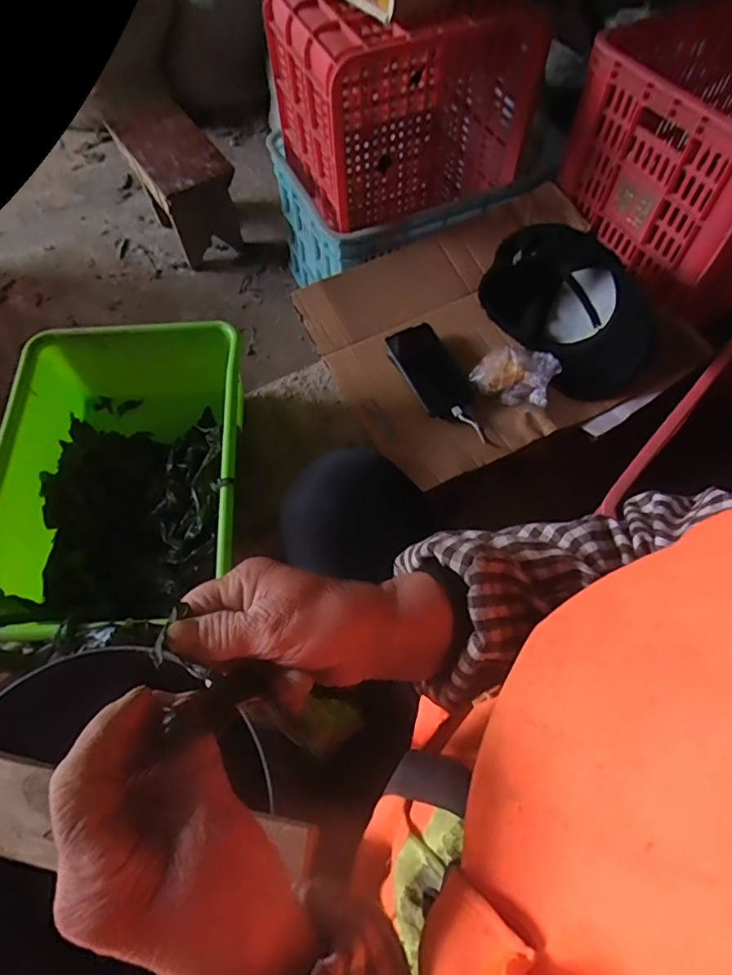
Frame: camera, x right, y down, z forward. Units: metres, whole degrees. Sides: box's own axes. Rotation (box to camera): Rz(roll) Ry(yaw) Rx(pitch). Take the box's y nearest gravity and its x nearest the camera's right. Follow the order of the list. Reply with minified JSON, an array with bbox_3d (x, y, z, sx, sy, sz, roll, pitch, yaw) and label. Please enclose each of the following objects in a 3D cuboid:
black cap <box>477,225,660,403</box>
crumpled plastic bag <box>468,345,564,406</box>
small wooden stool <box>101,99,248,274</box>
[{"bbox_3d":[0.305,-0.275,0.808,0.143,0.139,0.247,-24,64,-12],"label":"black cap"},{"bbox_3d":[0.226,-0.171,0.786,0.111,0.071,0.098,32,66,16],"label":"crumpled plastic bag"},{"bbox_3d":[-0.410,-0.671,1.230,0.165,0.236,0.271,-32,66,-16],"label":"small wooden stool"}]

